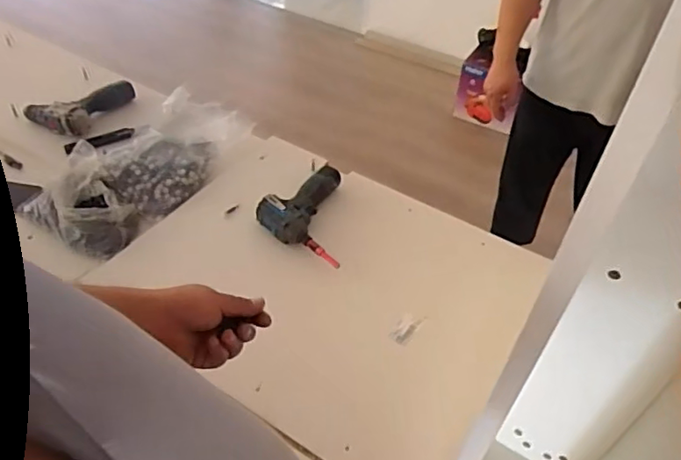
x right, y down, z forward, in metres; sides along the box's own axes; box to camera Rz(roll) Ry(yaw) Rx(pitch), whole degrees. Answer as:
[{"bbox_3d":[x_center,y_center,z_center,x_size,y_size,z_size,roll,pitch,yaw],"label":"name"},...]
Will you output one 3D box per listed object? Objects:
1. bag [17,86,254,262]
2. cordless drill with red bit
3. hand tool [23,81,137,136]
[{"bbox_3d":[-0.428,-0.140,1.248,0.269,0.060,0.482,28,51,22],"label":"bag"},{"bbox_3d":[-0.083,-0.032,1.135,0.161,0.062,0.269,2,46,-1],"label":"cordless drill with red bit"},{"bbox_3d":[-0.642,-0.292,1.422,0.265,0.079,0.141,-15,48,-16],"label":"hand tool"}]

